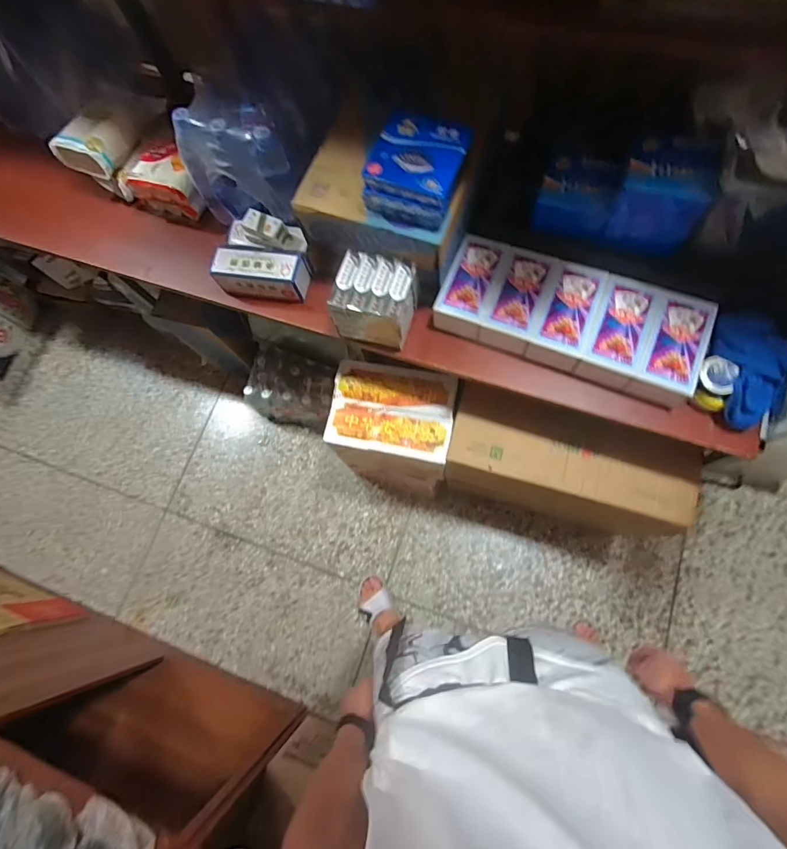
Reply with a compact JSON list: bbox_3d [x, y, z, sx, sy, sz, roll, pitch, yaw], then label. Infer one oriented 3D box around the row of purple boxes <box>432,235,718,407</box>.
[{"bbox_3d":[0.348,-0.221,0.862,0.492,0.079,0.200,21,77,11],"label":"row of purple boxes"}]

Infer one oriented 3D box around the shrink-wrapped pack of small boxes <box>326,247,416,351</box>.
[{"bbox_3d":[-0.036,-0.248,0.873,0.155,0.111,0.130,12,76,9],"label":"shrink-wrapped pack of small boxes"}]

